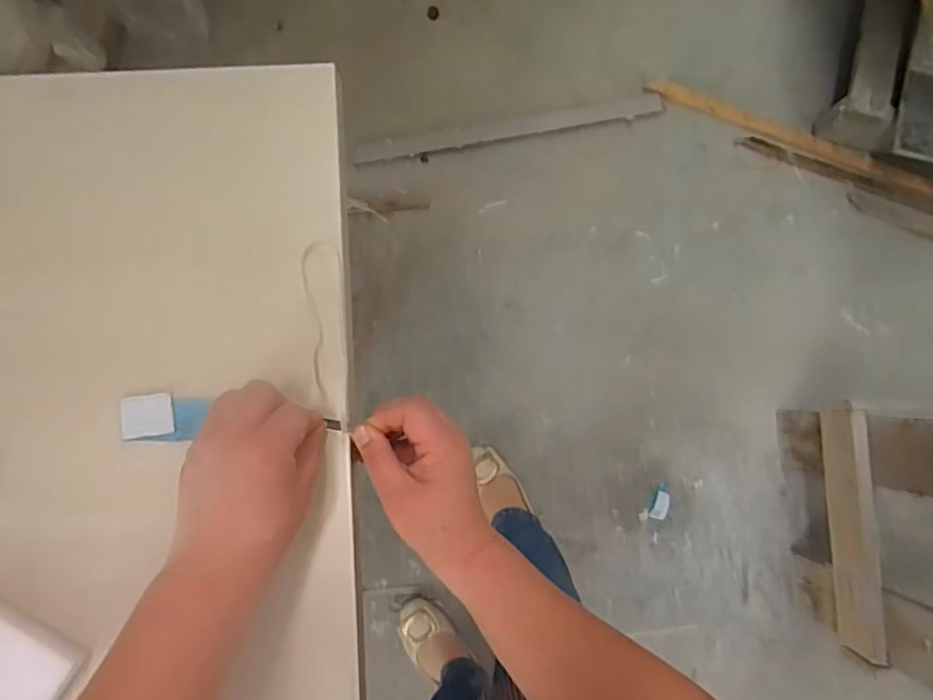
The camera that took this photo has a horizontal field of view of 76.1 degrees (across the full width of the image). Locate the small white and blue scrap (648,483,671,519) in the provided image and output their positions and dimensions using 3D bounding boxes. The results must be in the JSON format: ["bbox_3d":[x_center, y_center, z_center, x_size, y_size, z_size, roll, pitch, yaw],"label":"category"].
[{"bbox_3d":[0.394,0.309,1.211,0.035,0.005,0.071,17,85,-1],"label":"small white and blue scrap"}]

